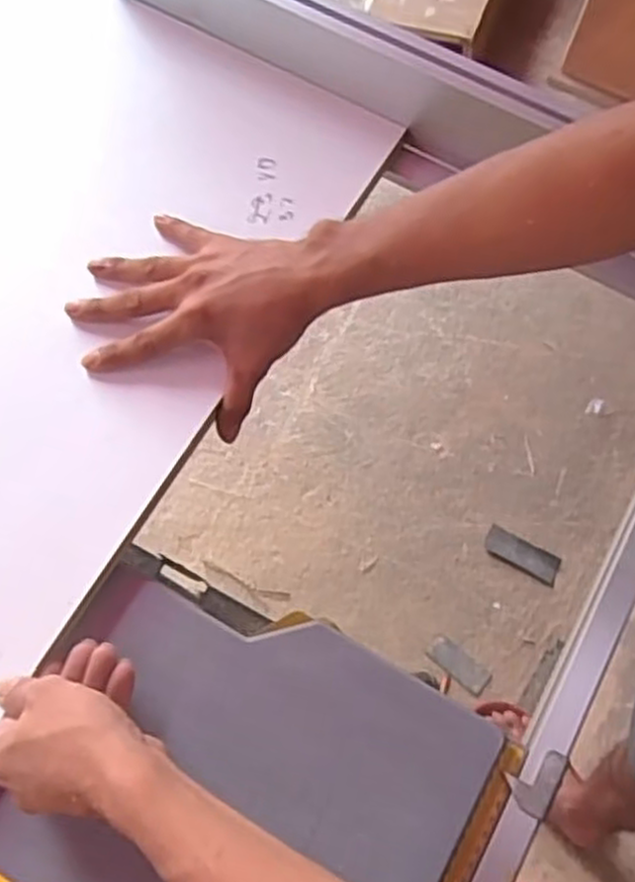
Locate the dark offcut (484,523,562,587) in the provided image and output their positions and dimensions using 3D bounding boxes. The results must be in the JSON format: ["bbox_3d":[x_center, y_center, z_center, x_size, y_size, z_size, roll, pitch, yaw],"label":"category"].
[{"bbox_3d":[0.374,0.207,1.416,0.139,0.007,0.053,29,73,8],"label":"dark offcut"}]

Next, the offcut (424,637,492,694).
[{"bbox_3d":[0.245,0.388,1.346,0.114,0.006,0.049,37,75,10],"label":"offcut"}]

